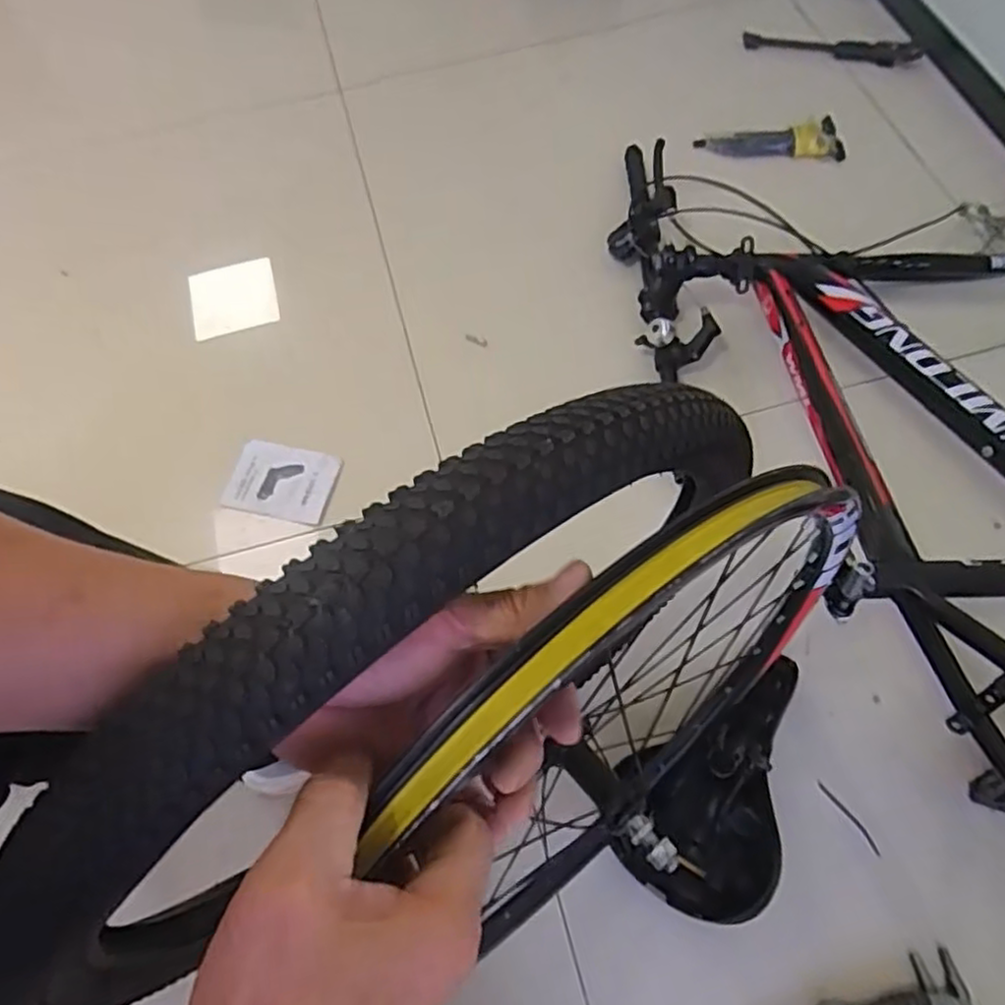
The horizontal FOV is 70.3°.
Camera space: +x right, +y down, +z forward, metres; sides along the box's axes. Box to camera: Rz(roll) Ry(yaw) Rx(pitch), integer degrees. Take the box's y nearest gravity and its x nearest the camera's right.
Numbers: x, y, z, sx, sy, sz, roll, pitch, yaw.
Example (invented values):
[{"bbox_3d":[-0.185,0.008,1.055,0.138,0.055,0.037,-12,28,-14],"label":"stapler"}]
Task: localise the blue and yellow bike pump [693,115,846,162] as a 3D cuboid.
[{"bbox_3d":[0.380,-0.524,1.022,0.202,0.038,0.053,2,64,5],"label":"blue and yellow bike pump"}]

